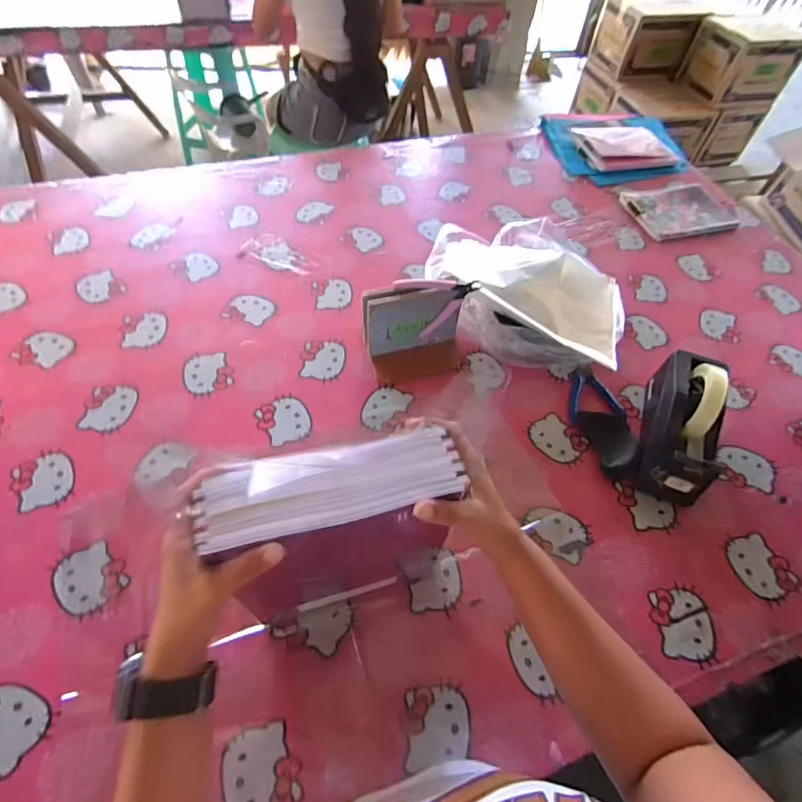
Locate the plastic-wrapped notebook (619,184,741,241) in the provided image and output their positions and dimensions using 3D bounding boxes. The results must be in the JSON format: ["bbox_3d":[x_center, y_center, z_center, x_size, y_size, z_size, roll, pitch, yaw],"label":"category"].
[{"bbox_3d":[0.632,-0.427,1.017,0.239,0.017,0.164,-10,58,-10],"label":"plastic-wrapped notebook"}]

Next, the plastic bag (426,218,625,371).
[{"bbox_3d":[0.219,-0.199,0.802,0.342,0.086,0.295,12,57,4],"label":"plastic bag"}]

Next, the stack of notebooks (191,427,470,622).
[{"bbox_3d":[-0.063,0.132,0.452,0.211,0.252,0.066,-15,59,-13],"label":"stack of notebooks"}]

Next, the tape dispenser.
[{"bbox_3d":[0.394,0.027,0.632,0.071,0.130,0.195,19,58,8],"label":"tape dispenser"}]

